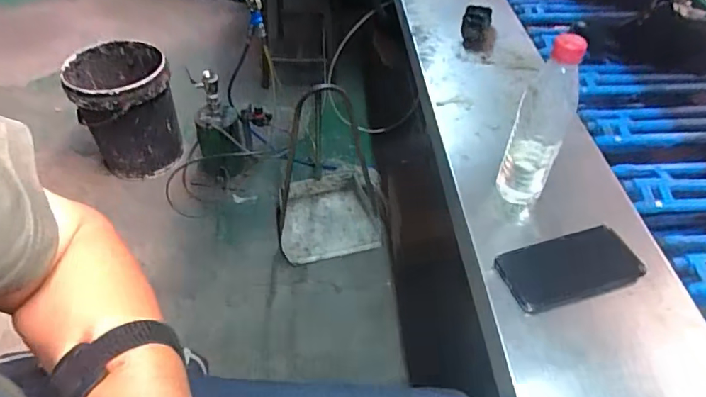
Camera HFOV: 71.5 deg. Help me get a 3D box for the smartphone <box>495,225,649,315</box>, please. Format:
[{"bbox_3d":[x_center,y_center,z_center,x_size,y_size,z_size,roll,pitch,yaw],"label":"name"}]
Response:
[{"bbox_3d":[0.262,0.085,0.594,0.170,0.009,0.089,-13,47,-12],"label":"smartphone"}]

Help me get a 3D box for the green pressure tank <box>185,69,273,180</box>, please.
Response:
[{"bbox_3d":[-0.436,-0.251,1.798,0.276,0.402,0.232,-12,47,-11],"label":"green pressure tank"}]

